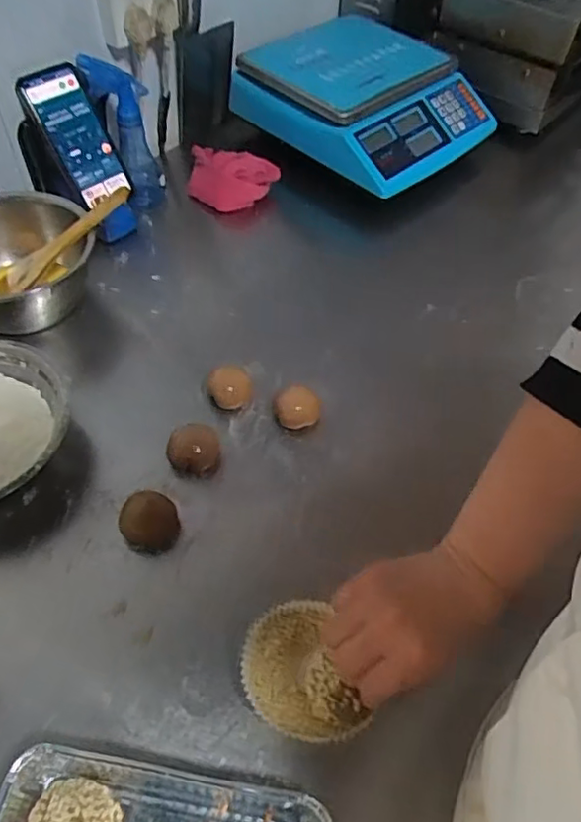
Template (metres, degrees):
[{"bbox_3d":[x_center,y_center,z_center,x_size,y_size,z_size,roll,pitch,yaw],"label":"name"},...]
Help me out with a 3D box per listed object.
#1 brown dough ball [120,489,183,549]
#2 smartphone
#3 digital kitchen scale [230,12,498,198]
[{"bbox_3d":[-0.122,0.095,0.514,0.048,0.028,0.043,19,54,10],"label":"brown dough ball"},{"bbox_3d":[-0.252,-0.327,0.703,0.076,0.146,0.012,-43,33,-24],"label":"smartphone"},{"bbox_3d":[0.121,-0.464,0.863,0.303,0.089,0.285,37,59,21],"label":"digital kitchen scale"}]

